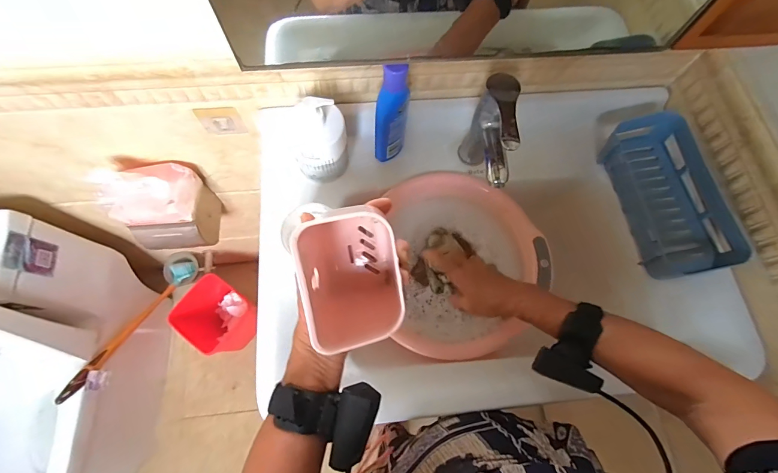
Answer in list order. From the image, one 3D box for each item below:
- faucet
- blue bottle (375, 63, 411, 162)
[{"bbox_3d":[0.144,-0.133,0.529,0.046,0.174,0.137,1,70,-1],"label":"faucet"},{"bbox_3d":[0.004,-0.168,0.525,0.046,0.195,0.033,6,70,0],"label":"blue bottle"}]

